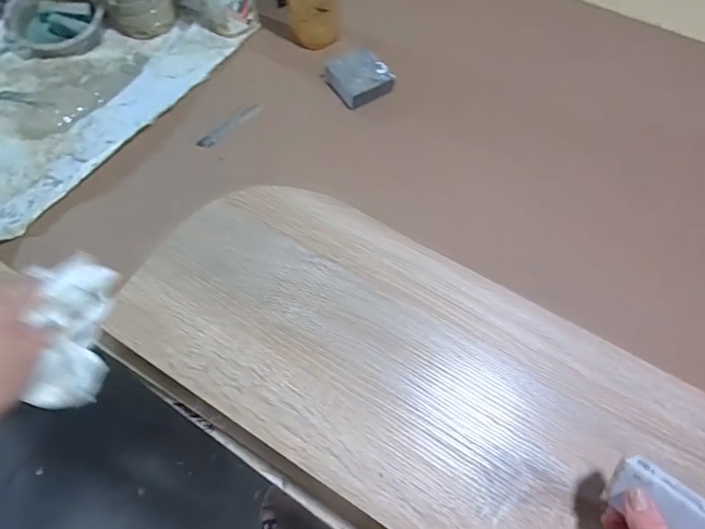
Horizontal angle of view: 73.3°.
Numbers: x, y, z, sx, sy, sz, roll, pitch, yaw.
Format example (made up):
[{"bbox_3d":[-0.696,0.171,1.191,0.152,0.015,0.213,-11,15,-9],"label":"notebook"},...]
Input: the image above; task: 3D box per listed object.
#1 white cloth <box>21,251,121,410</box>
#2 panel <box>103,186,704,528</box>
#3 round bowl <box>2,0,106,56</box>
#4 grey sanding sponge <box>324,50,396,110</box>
[{"bbox_3d":[-0.245,0.061,0.419,0.041,0.062,0.132,4,89,4],"label":"white cloth"},{"bbox_3d":[0.074,0.109,0.420,0.579,0.016,0.243,25,67,12],"label":"panel"},{"bbox_3d":[-0.418,-0.344,0.669,0.129,0.047,0.109,-39,68,-16],"label":"round bowl"},{"bbox_3d":[0.008,-0.246,0.615,0.068,0.024,0.070,-30,66,-12],"label":"grey sanding sponge"}]

